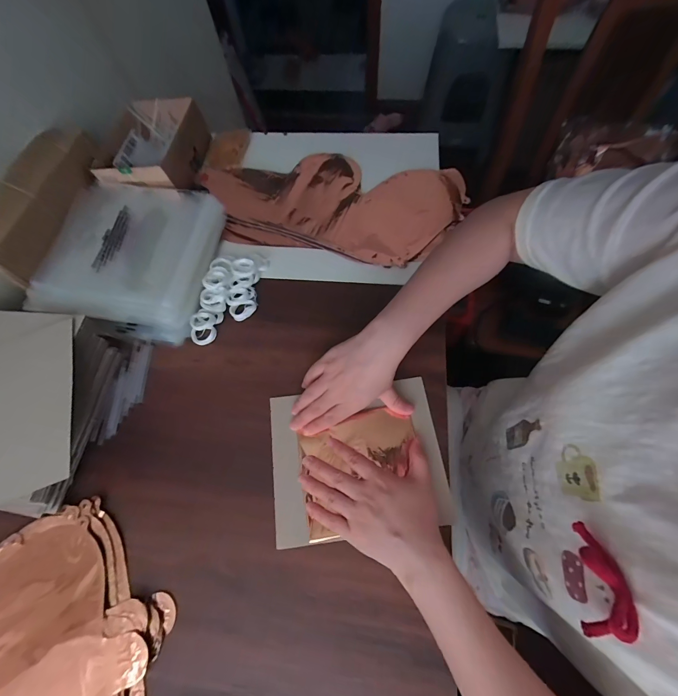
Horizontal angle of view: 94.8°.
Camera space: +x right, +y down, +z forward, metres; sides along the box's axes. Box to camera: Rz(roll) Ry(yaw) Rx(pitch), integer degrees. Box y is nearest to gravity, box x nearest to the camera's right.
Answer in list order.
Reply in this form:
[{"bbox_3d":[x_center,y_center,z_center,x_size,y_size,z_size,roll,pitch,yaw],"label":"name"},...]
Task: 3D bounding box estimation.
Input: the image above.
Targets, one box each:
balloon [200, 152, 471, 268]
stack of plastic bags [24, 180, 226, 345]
[{"bbox_3d":[-0.012,-0.238,0.514,0.430,0.019,0.208,7,67,6],"label":"balloon"},{"bbox_3d":[-0.300,-0.132,0.460,0.211,0.052,0.232,6,66,5],"label":"stack of plastic bags"}]

